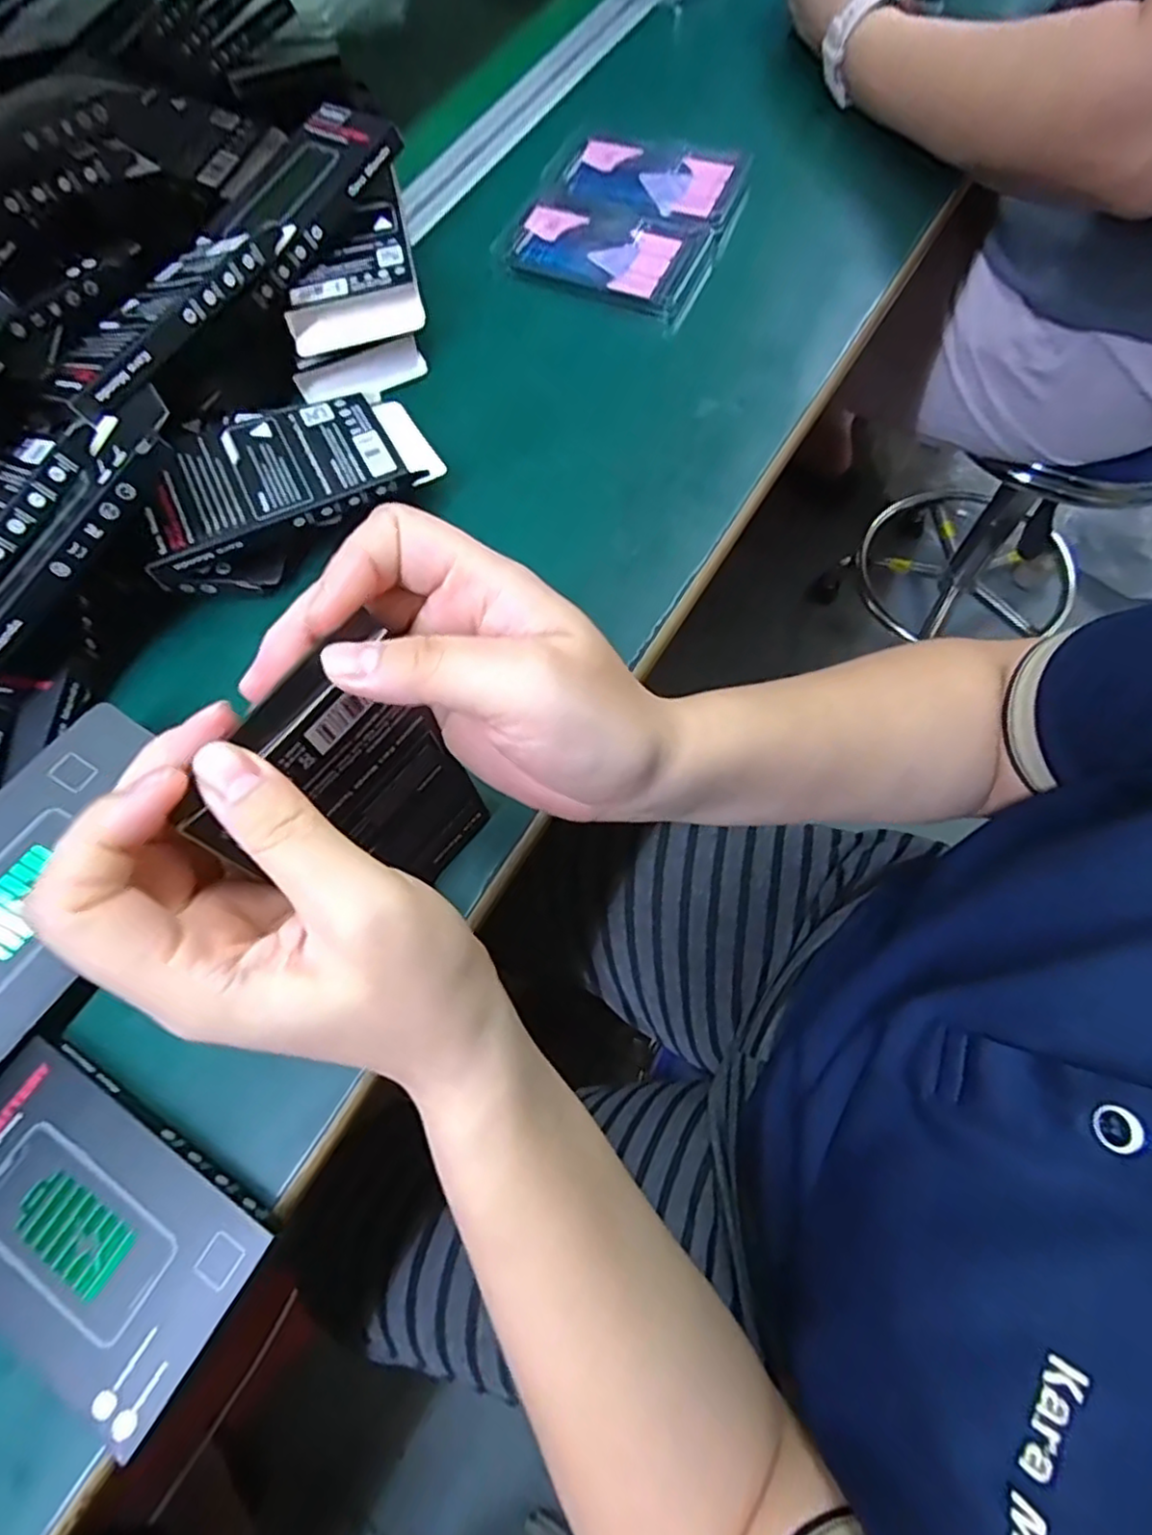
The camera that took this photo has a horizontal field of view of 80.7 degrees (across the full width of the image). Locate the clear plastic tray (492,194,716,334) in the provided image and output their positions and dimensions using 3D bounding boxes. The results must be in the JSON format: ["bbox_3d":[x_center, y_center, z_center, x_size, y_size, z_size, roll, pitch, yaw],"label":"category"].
[{"bbox_3d":[0.018,-0.337,0.443,0.134,0.010,0.076,22,72,10],"label":"clear plastic tray"}]

